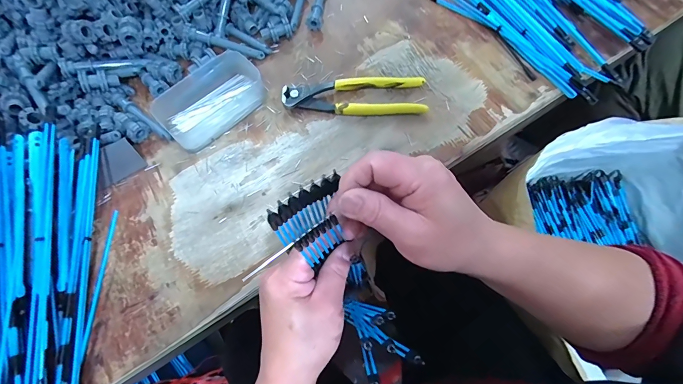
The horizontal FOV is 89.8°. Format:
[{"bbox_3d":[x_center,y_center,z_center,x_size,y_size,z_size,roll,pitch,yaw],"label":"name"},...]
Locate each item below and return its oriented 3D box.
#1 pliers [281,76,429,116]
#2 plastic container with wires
[{"bbox_3d":[0.014,-0.108,0.394,0.160,0.016,0.047,-1,68,2],"label":"pliers"},{"bbox_3d":[-0.150,-0.107,0.390,0.116,0.031,0.078,-42,72,-14],"label":"plastic container with wires"}]

